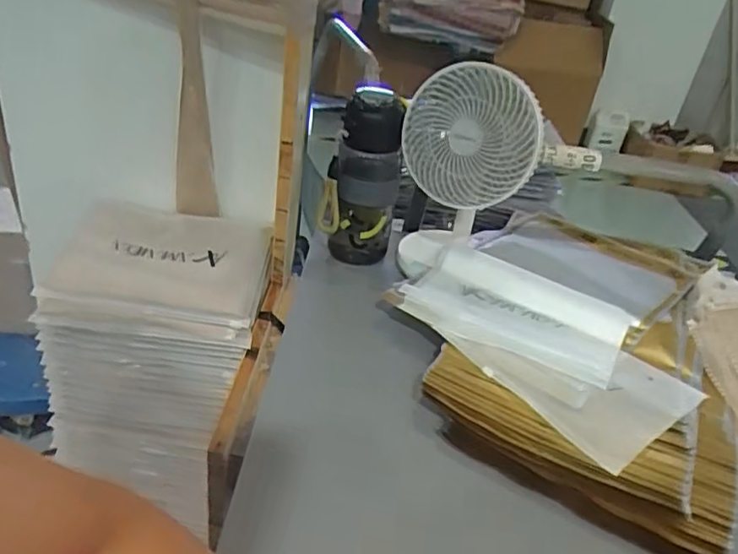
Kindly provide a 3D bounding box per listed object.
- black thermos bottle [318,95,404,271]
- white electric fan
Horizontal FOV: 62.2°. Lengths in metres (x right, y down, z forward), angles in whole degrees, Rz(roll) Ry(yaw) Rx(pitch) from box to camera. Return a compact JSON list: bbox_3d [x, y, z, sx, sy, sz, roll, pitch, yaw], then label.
[{"bbox_3d":[-0.012,-0.117,0.770,0.102,0.211,0.063,3,32,4],"label":"black thermos bottle"},{"bbox_3d":[0.117,-0.117,0.732,0.156,0.248,0.101,11,34,14],"label":"white electric fan"}]

